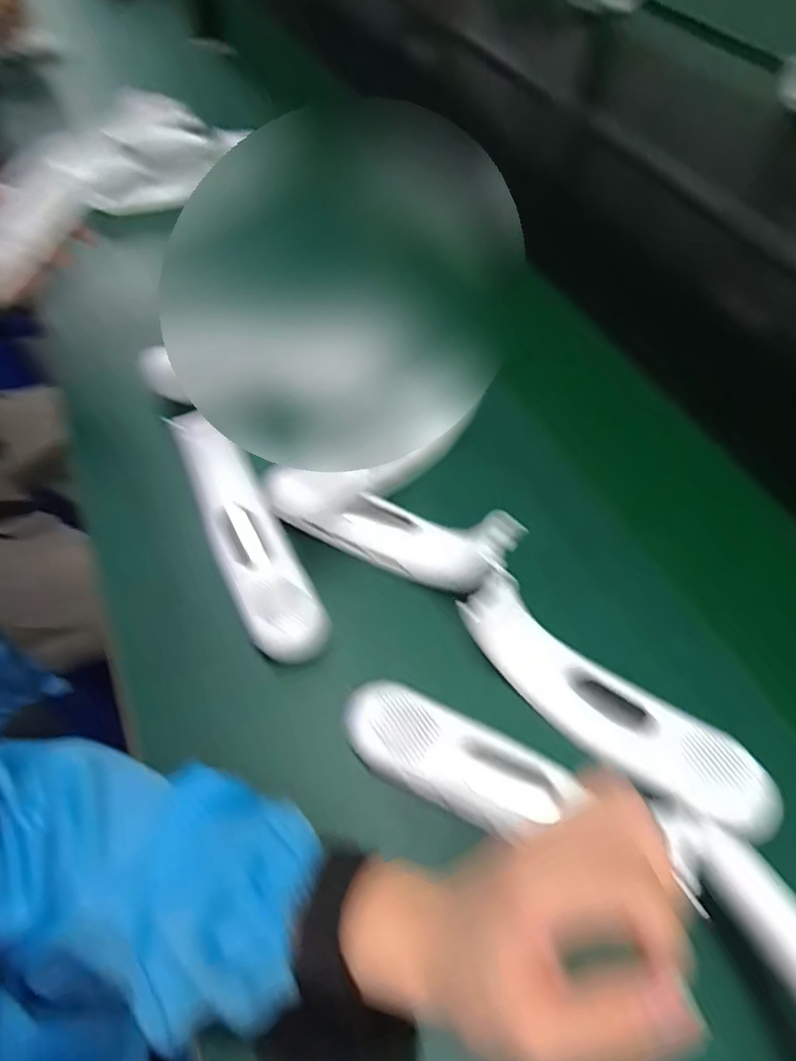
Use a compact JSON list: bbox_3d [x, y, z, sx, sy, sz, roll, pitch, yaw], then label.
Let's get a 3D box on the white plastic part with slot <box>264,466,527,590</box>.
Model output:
[{"bbox_3d":[-0.009,-0.006,0.442,0.181,0.058,0.055,24,59,16],"label":"white plastic part with slot"}]

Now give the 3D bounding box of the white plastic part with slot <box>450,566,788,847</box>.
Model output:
[{"bbox_3d":[0.129,0.104,0.364,0.201,0.039,0.055,31,61,20],"label":"white plastic part with slot"}]

